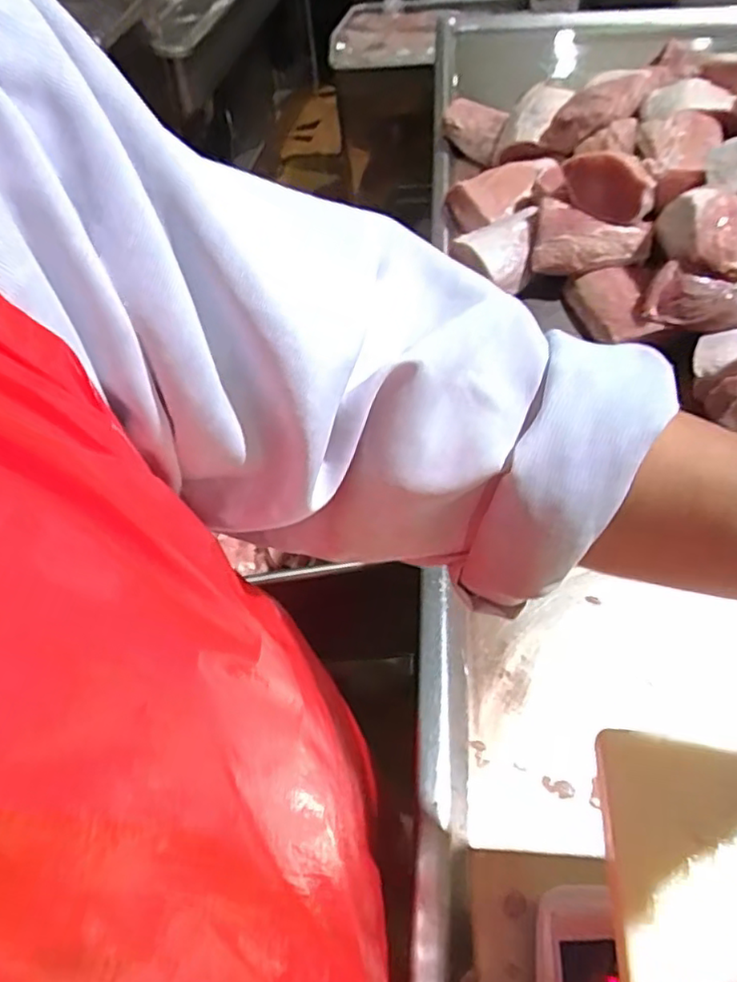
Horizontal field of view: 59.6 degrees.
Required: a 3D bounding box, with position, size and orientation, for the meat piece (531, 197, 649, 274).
[{"bbox_3d":[0.309,-0.350,0.894,0.150,0.056,0.100,8,51,10],"label":"meat piece"}]

